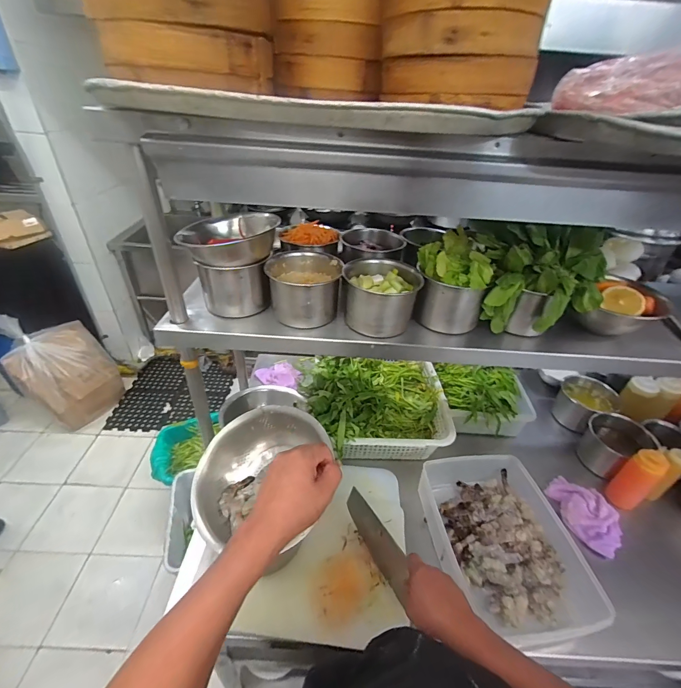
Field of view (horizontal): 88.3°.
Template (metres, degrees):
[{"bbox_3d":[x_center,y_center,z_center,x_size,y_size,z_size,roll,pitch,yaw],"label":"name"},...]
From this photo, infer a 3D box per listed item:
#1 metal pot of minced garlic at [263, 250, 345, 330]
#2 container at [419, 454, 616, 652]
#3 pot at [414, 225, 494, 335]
[{"bbox_3d":[-0.057,-0.097,0.583,0.117,0.090,0.108,1,37,-3],"label":"metal pot of minced garlic"},{"bbox_3d":[0.321,0.397,0.733,0.260,0.093,0.360,-3,38,-9],"label":"container"},{"bbox_3d":[0.175,-0.096,0.568,0.110,0.131,0.104,13,38,13],"label":"pot"}]

